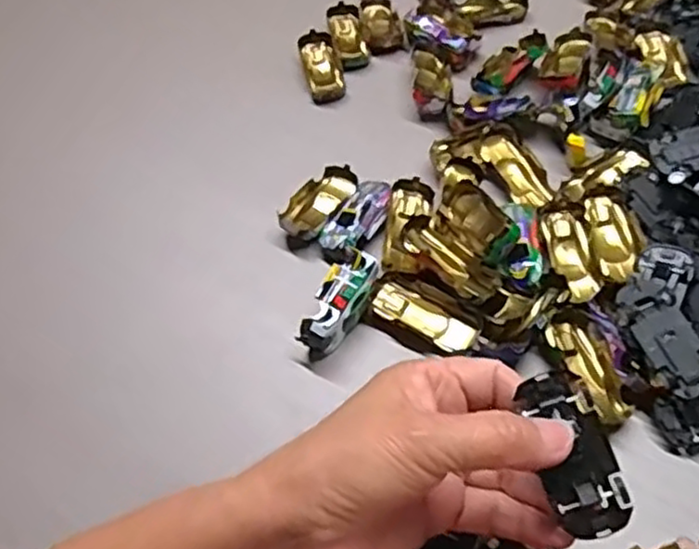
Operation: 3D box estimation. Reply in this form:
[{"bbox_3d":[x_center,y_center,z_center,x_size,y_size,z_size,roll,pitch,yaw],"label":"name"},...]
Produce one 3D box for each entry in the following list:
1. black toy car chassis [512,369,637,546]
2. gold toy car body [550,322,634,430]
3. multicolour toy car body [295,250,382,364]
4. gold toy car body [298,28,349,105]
[{"bbox_3d":[0.091,0.071,0.287,0.027,0.012,0.065,-16,78,-7],"label":"black toy car chassis"},{"bbox_3d":[0.127,0.052,0.386,0.025,0.015,0.061,-17,53,-8],"label":"gold toy car body"},{"bbox_3d":[-0.005,0.019,0.413,0.024,0.035,0.062,24,59,22],"label":"multicolour toy car body"},{"bbox_3d":[-0.020,-0.161,0.560,0.028,0.020,0.064,-13,53,-4],"label":"gold toy car body"}]

